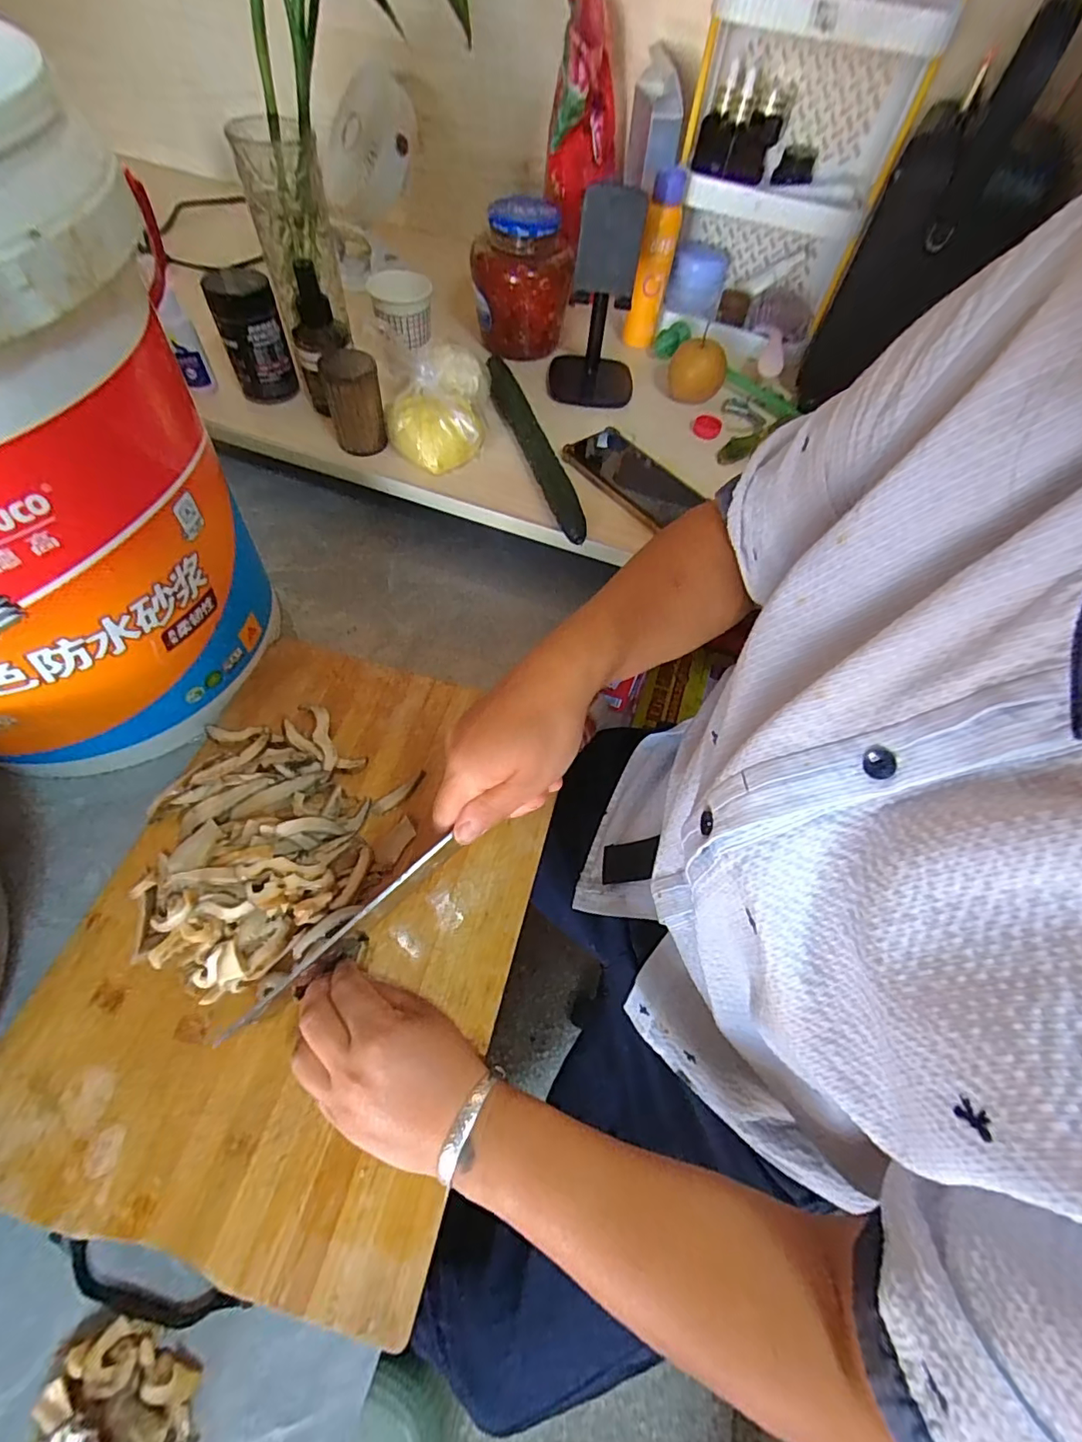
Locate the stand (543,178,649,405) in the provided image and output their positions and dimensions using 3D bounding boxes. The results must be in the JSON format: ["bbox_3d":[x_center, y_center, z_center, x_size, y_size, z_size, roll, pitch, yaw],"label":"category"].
[{"bbox_3d":[0.065,-0.465,0.583,0.102,0.178,0.093,8,60,0],"label":"stand"}]

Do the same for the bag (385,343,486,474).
[{"bbox_3d":[-0.109,-0.330,0.549,0.101,0.065,0.123,3,60,-3],"label":"bag"}]

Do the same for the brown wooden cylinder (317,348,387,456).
[{"bbox_3d":[-0.190,-0.324,0.537,0.054,0.082,0.047,-13,62,-12],"label":"brown wooden cylinder"}]

